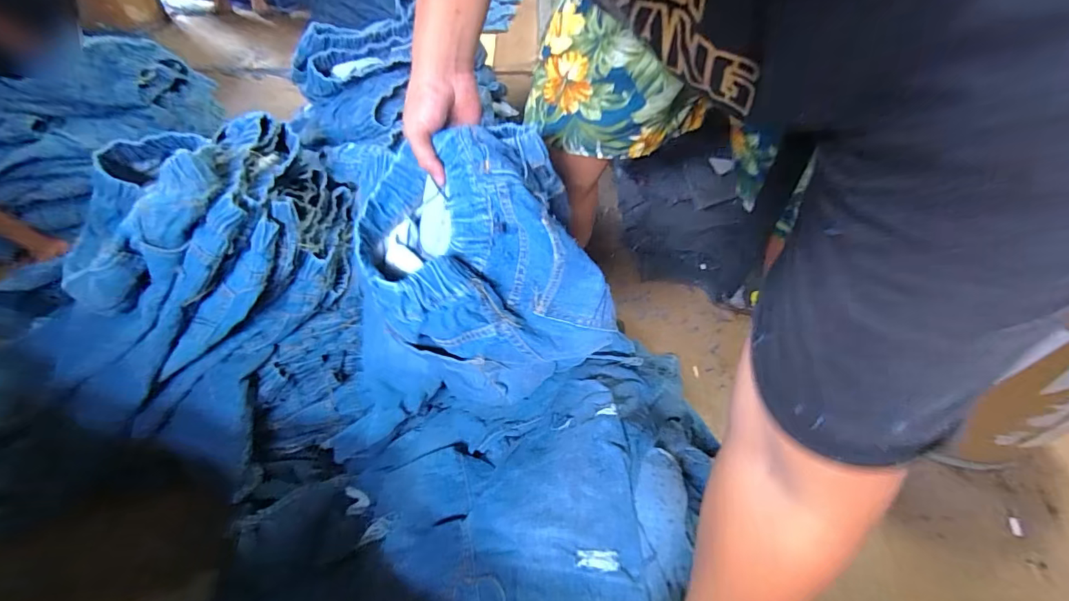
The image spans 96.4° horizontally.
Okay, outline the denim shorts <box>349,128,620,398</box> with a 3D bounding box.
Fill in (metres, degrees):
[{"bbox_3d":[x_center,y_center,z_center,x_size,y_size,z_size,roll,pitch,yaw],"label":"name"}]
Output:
[{"bbox_3d":[-0.061,-0.041,0.552,0.243,0.287,0.120,-18,7,-7],"label":"denim shorts"}]

